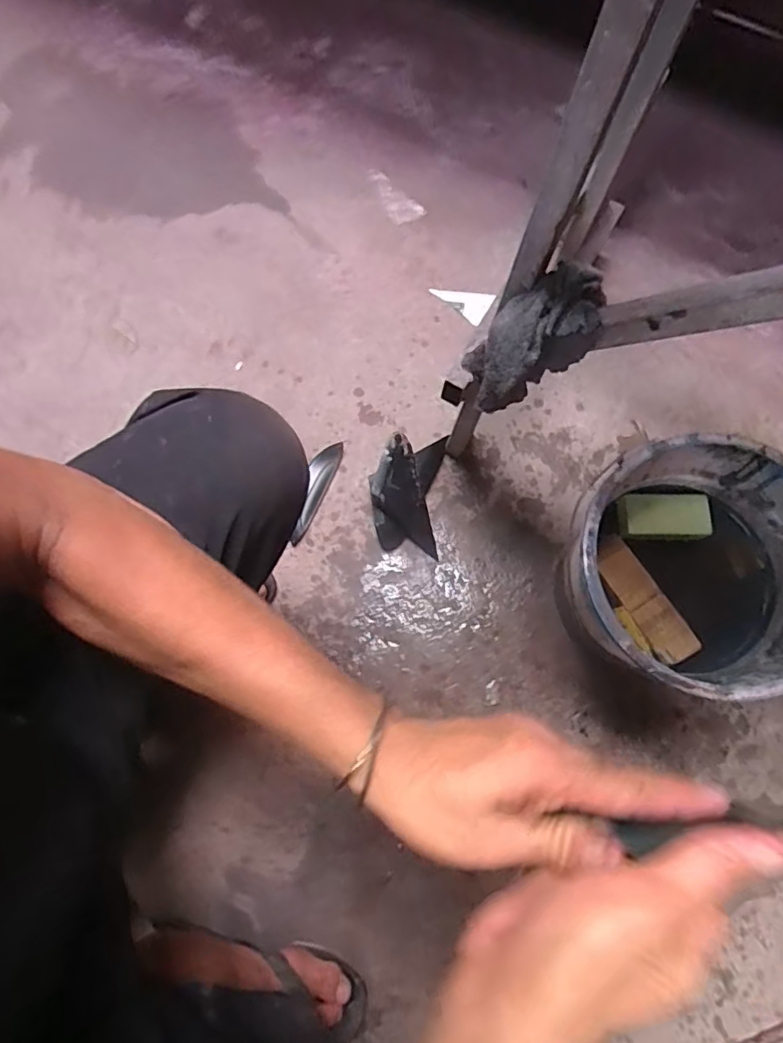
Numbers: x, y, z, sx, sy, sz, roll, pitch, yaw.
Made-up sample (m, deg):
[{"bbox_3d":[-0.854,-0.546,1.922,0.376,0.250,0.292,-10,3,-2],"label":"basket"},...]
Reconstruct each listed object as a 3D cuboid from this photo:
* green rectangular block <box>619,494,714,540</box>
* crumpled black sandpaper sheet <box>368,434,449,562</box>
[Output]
[{"bbox_3d":[0.314,-0.007,0.631,0.103,0.021,0.052,1,74,1],"label":"green rectangular block"},{"bbox_3d":[0.022,-0.044,0.771,0.101,0.055,0.170,6,74,1],"label":"crumpled black sandpaper sheet"}]

